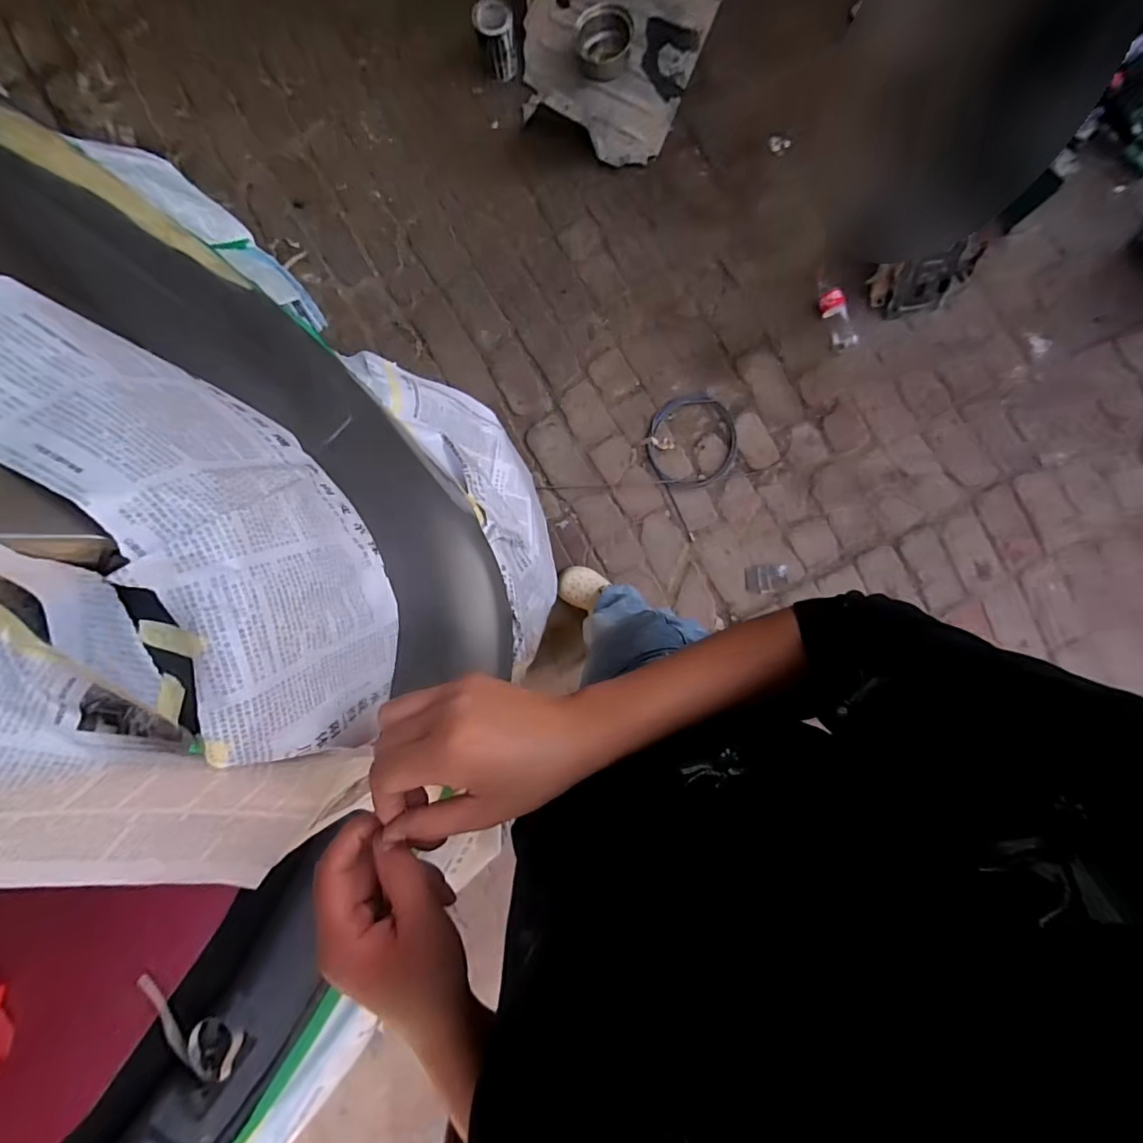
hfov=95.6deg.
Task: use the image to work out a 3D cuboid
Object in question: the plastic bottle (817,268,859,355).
[{"bbox_3d":[0.714,-0.715,1.404,0.061,0.056,0.223,-23,87,0],"label":"plastic bottle"}]

